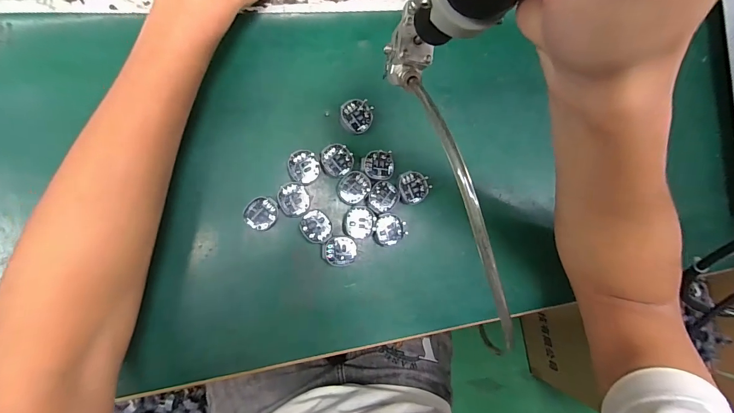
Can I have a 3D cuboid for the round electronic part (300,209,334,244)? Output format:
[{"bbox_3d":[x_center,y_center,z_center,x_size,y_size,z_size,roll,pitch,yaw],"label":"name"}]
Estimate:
[{"bbox_3d":[-0.041,0.017,0.295,0.025,0.004,0.026,1,86,-11],"label":"round electronic part"}]

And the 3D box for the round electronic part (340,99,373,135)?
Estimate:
[{"bbox_3d":[-0.009,-0.078,0.309,0.027,0.004,0.028,1,86,-11],"label":"round electronic part"}]

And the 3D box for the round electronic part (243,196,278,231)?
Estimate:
[{"bbox_3d":[-0.085,0.005,0.288,0.025,0.004,0.027,1,86,-11],"label":"round electronic part"}]

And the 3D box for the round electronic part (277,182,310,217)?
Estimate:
[{"bbox_3d":[-0.060,-0.006,0.293,0.026,0.004,0.027,1,86,-11],"label":"round electronic part"}]

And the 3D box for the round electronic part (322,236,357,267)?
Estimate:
[{"bbox_3d":[-0.023,0.037,0.298,0.028,0.004,0.025,2,85,-11],"label":"round electronic part"}]

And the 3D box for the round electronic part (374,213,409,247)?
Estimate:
[{"bbox_3d":[0.021,0.021,0.310,0.028,0.004,0.028,3,85,-10],"label":"round electronic part"}]

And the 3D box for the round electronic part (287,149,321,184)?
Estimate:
[{"bbox_3d":[-0.052,-0.033,0.296,0.025,0.004,0.028,-14,89,-11],"label":"round electronic part"}]

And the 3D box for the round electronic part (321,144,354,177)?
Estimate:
[{"bbox_3d":[-0.026,-0.039,0.301,0.026,0.004,0.026,1,86,-11],"label":"round electronic part"}]

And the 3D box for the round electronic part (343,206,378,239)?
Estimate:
[{"bbox_3d":[-0.006,0.014,0.303,0.027,0.004,0.027,1,86,-11],"label":"round electronic part"}]

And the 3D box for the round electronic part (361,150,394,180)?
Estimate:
[{"bbox_3d":[0.010,-0.036,0.308,0.028,0.004,0.024,2,85,-11],"label":"round electronic part"}]

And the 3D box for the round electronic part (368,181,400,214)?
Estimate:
[{"bbox_3d":[0.015,-0.008,0.306,0.025,0.004,0.028,30,81,-7],"label":"round electronic part"}]

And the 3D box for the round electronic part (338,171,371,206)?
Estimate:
[{"bbox_3d":[-0.010,-0.016,0.303,0.027,0.004,0.028,1,86,-11],"label":"round electronic part"}]

